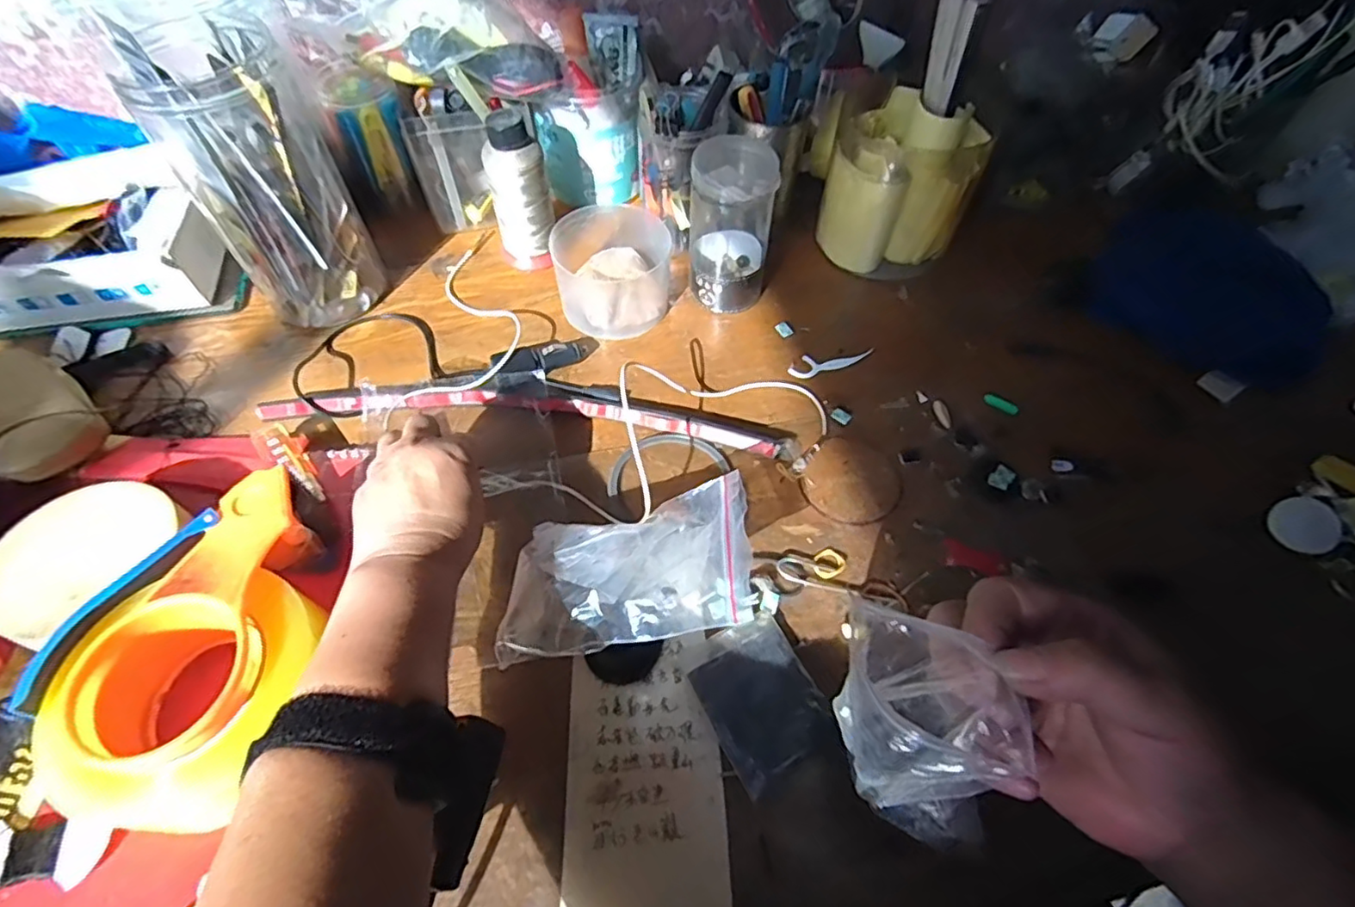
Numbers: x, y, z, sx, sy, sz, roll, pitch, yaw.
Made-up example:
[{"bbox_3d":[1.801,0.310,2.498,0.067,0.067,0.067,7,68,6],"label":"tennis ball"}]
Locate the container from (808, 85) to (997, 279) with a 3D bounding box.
[{"bbox_3d":[0.191,-0.246,0.554,0.126,0.125,0.132,2,54,1],"label":"container"}]

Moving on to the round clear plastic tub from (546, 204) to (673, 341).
[{"bbox_3d":[-0.056,-0.158,0.530,0.095,0.063,0.101,0,54,0],"label":"round clear plastic tub"}]

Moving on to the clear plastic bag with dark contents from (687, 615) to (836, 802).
[{"bbox_3d":[0.047,0.138,0.347,0.061,0.013,0.069,-23,57,-16],"label":"clear plastic bag with dark contents"}]

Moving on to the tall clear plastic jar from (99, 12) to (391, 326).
[{"bbox_3d":[-0.308,-0.205,0.474,0.095,0.200,0.101,0,54,0],"label":"tall clear plastic jar"}]

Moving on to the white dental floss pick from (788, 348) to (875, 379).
[{"bbox_3d":[0.125,-0.077,0.507,0.074,0.004,0.022,-17,55,-12],"label":"white dental floss pick"}]

